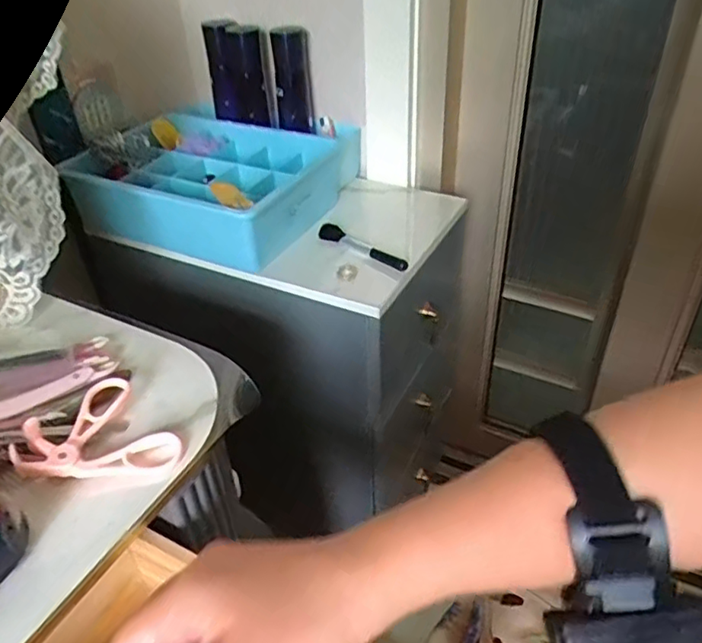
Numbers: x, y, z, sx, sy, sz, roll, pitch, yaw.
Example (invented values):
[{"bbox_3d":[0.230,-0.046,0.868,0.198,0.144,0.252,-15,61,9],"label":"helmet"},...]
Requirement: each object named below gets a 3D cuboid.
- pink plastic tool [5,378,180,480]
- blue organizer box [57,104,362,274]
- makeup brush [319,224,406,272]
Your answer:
[{"bbox_3d":[-0.161,0.076,0.380,0.078,0.031,0.081,29,48,35],"label":"pink plastic tool"},{"bbox_3d":[-0.164,-0.194,0.771,0.293,0.074,0.297,14,41,21],"label":"blue organizer box"},{"bbox_3d":[0.013,-0.083,0.670,0.124,0.012,0.017,29,48,35],"label":"makeup brush"}]

